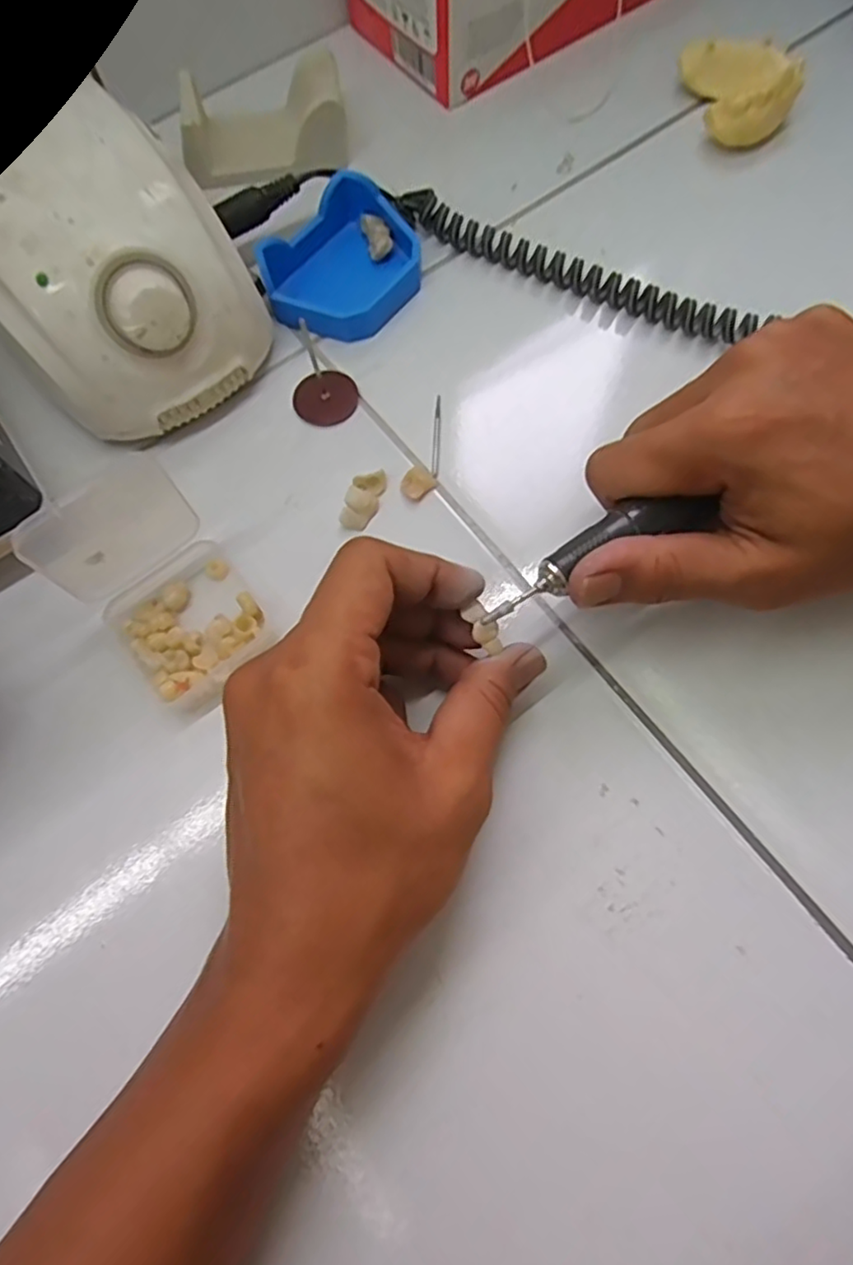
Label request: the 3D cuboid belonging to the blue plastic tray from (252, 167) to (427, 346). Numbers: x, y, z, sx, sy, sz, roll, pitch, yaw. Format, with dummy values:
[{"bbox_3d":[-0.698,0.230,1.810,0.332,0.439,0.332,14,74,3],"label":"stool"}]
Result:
[{"bbox_3d":[-0.038,-0.180,0.314,0.067,0.021,0.083,34,75,13],"label":"blue plastic tray"}]

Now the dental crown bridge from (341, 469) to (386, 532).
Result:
[{"bbox_3d":[-0.028,-0.060,0.283,0.014,0.010,0.029,14,71,7],"label":"dental crown bridge"}]

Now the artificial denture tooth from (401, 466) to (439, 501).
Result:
[{"bbox_3d":[-0.004,-0.067,0.286,0.016,0.008,0.013,-41,74,-12],"label":"artificial denture tooth"}]

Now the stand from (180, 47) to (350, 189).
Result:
[{"bbox_3d":[-0.087,-0.274,0.346,0.085,0.033,0.052,-10,70,-1],"label":"stand"}]

